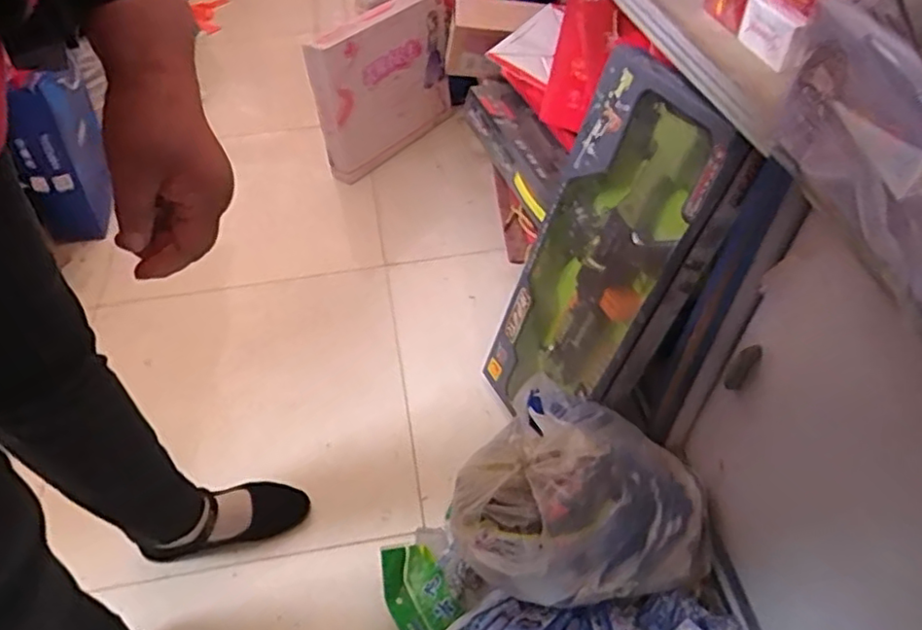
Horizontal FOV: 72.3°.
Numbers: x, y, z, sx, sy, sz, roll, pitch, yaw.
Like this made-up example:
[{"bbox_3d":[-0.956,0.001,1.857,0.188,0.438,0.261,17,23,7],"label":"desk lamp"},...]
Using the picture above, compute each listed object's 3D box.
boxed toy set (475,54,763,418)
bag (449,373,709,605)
[{"bbox_3d":[0.187,-0.048,0.899,0.081,0.588,0.251,-14,52,-33],"label":"boxed toy set"},{"bbox_3d":[0.138,0.222,0.742,0.300,0.164,0.238,30,54,24],"label":"bag"}]

